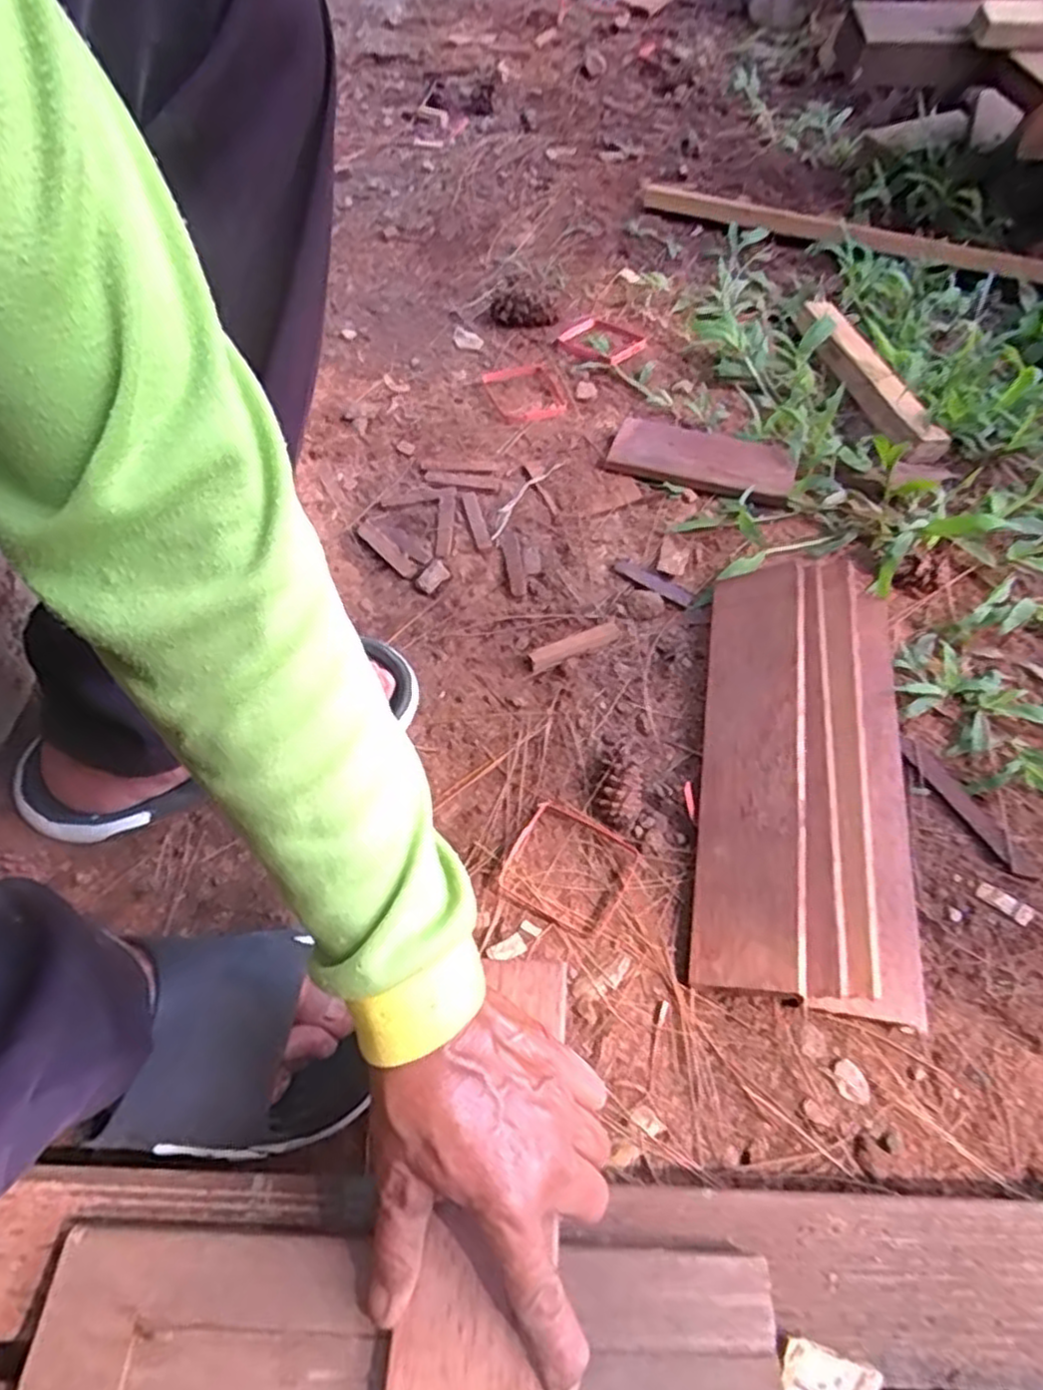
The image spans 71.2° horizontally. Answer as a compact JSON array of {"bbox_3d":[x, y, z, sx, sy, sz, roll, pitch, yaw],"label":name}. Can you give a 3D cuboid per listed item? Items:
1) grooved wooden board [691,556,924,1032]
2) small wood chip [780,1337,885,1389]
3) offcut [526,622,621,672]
[{"bbox_3d":[0.185,0.040,0.472,0.126,0.050,0.300,7,59,7],"label":"grooved wooden board"},{"bbox_3d":[0.128,0.285,0.302,0.040,0.009,0.020,14,60,11],"label":"small wood chip"},{"bbox_3d":[0.040,-0.037,0.546,0.076,0.012,0.015,-23,60,-12],"label":"offcut"}]

